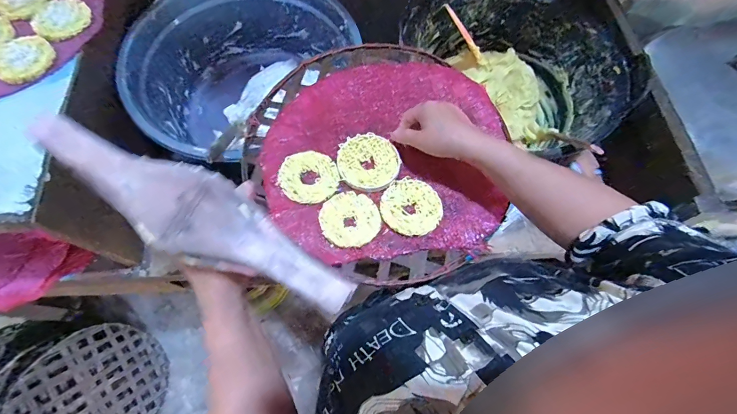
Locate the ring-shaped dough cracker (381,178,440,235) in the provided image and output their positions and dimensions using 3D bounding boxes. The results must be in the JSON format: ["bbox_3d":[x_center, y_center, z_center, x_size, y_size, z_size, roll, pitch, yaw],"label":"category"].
[{"bbox_3d":[0.058,-0.002,0.463,0.079,0.010,0.079,1,69,-2],"label":"ring-shaped dough cracker"}]

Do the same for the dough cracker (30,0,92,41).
[{"bbox_3d":[-0.477,-0.290,0.533,0.087,0.013,0.077,20,73,-1],"label":"dough cracker"}]

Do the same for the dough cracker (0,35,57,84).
[{"bbox_3d":[-0.499,-0.213,0.500,0.079,0.010,0.072,-22,71,-11],"label":"dough cracker"}]

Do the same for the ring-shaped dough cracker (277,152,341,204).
[{"bbox_3d":[-0.083,-0.042,0.479,0.082,0.004,0.076,1,69,-2],"label":"ring-shaped dough cracker"}]

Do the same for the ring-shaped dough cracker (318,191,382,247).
[{"bbox_3d":[-0.024,0.015,0.456,0.076,0.004,0.076,1,69,-2],"label":"ring-shaped dough cracker"}]

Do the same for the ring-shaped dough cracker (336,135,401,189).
[{"bbox_3d":[0.000,-0.063,0.493,0.084,0.012,0.084,1,69,-2],"label":"ring-shaped dough cracker"}]

